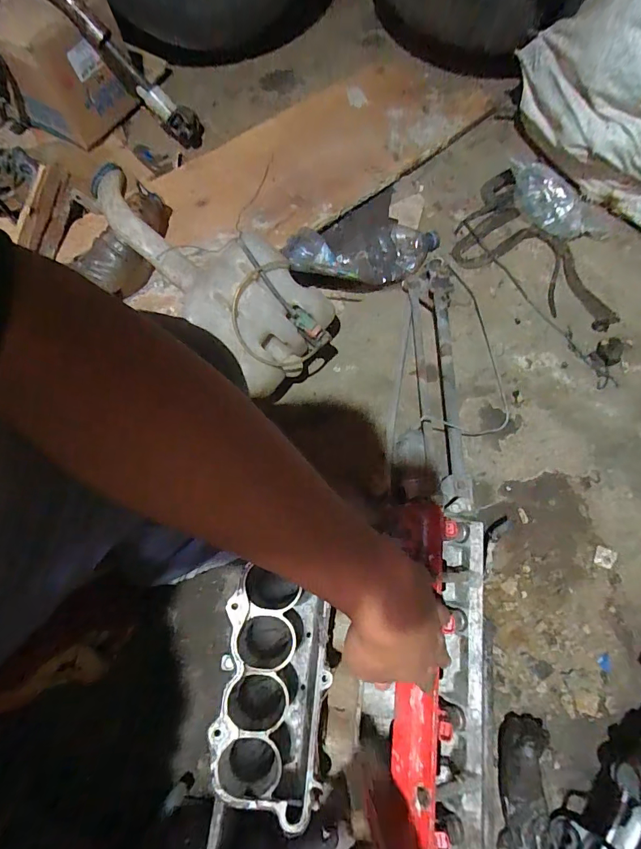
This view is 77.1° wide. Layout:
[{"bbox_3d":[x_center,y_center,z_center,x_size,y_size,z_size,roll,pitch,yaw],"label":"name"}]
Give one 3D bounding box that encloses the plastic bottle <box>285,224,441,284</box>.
[{"bbox_3d":[0.080,-0.303,0.736,0.313,0.072,0.095,-14,72,-25],"label":"plastic bottle"}]

